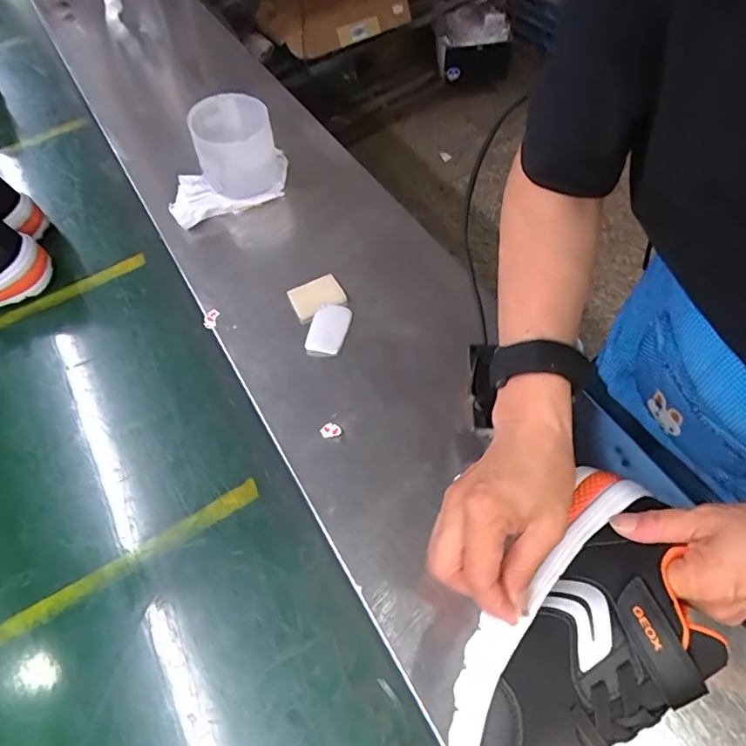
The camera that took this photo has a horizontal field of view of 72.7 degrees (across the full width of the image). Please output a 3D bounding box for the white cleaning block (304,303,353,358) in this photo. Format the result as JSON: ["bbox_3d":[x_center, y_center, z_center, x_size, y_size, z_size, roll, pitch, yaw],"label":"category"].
[{"bbox_3d":[-0.045,-0.044,0.520,0.037,0.009,0.063,11,60,11],"label":"white cleaning block"}]

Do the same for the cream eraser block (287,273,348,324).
[{"bbox_3d":[-0.061,-0.083,0.543,0.056,0.009,0.044,-28,61,-13],"label":"cream eraser block"}]

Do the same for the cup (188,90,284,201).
[{"bbox_3d":[-0.164,-0.268,0.620,0.093,0.102,0.090,-2,58,3],"label":"cup"}]

